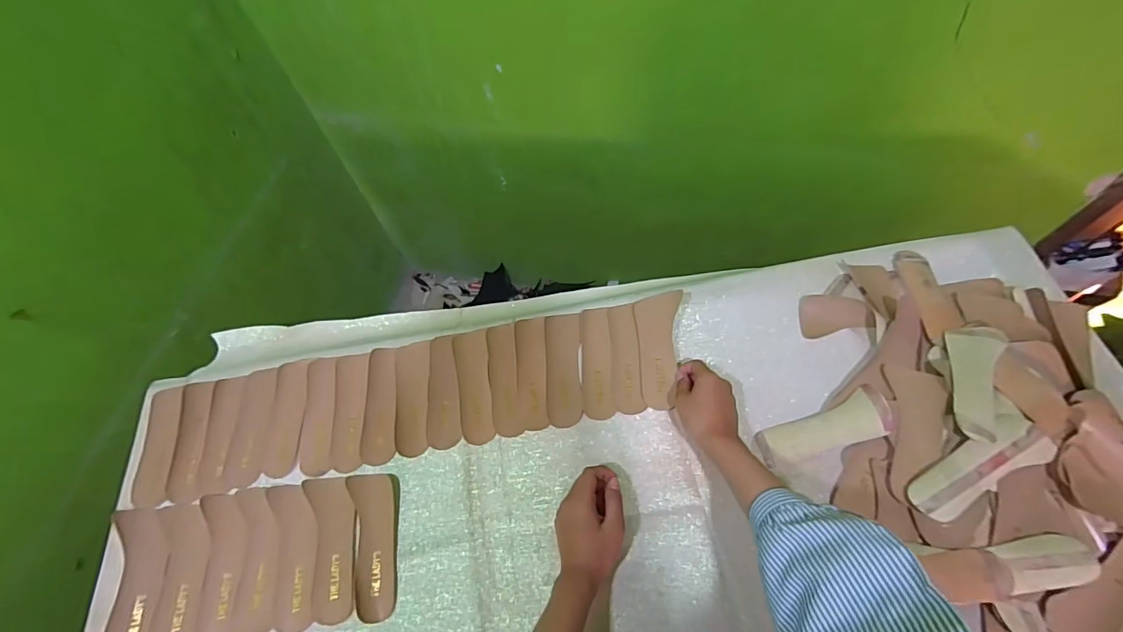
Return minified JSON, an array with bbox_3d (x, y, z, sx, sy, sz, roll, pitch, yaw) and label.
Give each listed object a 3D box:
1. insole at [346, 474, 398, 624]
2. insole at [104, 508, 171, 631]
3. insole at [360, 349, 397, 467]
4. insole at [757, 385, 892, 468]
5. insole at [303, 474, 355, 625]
[{"bbox_3d":[-0.212,0.256,0.541,0.050,0.009,0.151,-12,65,-3],"label":"insole"},{"bbox_3d":[-0.474,0.295,0.537,0.057,0.008,0.157,-15,63,-12],"label":"insole"},{"bbox_3d":[-0.231,0.113,0.613,0.041,0.005,0.145,-3,69,-3],"label":"insole"},{"bbox_3d":[0.299,0.128,0.547,0.141,0.034,0.051,-17,65,-5],"label":"insole"},{"bbox_3d":[-0.259,0.260,0.543,0.052,0.007,0.151,-16,65,-4],"label":"insole"}]

